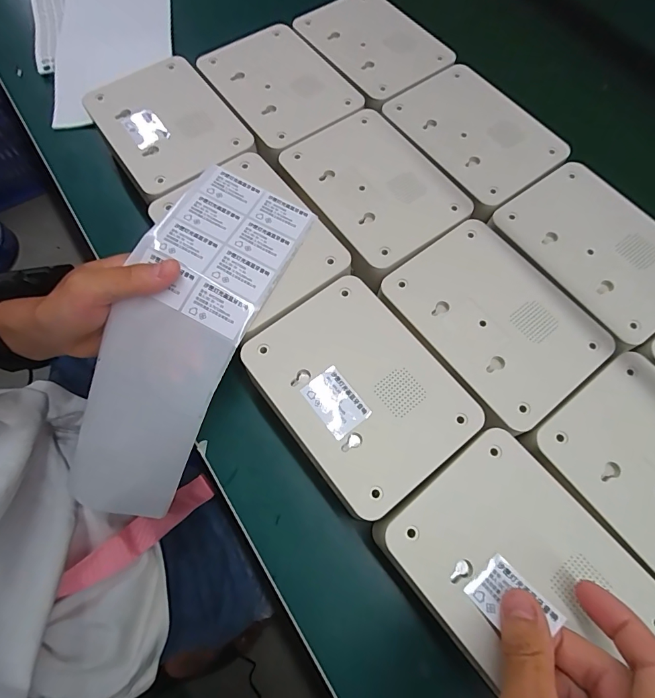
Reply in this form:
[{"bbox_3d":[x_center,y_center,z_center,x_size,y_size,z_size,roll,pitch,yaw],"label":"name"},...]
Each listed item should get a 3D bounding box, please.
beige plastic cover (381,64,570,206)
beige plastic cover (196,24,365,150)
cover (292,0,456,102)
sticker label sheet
[{"bbox_3d":[0.127,-0.191,0.338,0.098,0.006,0.138,-38,75,-12],"label":"beige plastic cover"},{"bbox_3d":[-0.043,-0.244,0.356,0.100,0.004,0.135,-35,74,-12],"label":"beige plastic cover"},{"bbox_3d":[0.046,-0.299,0.378,0.102,0.007,0.137,-37,74,-12],"label":"cover"},{"bbox_3d":[-0.112,0.002,0.289,0.089,0.049,0.273,27,93,9],"label":"sticker label sheet"}]

